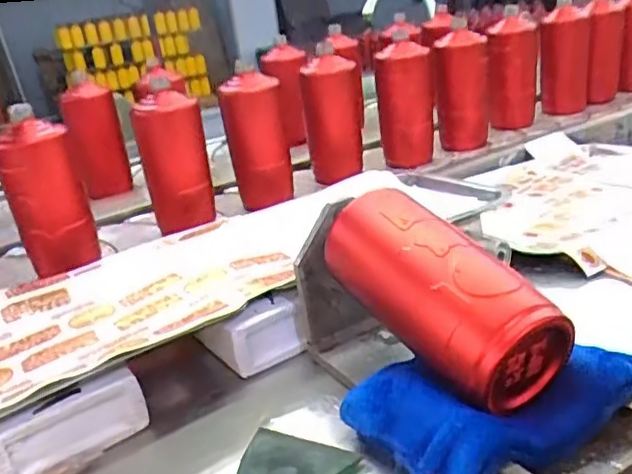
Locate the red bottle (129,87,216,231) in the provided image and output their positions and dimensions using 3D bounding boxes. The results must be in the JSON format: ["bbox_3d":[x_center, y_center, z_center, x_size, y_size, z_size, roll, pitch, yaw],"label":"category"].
[{"bbox_3d":[-0.178,-0.092,0.763,0.083,0.169,0.061,-21,27,-31],"label":"red bottle"}]

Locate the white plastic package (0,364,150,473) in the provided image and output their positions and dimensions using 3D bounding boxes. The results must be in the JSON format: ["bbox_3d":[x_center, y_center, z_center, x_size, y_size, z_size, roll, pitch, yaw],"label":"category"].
[{"bbox_3d":[-0.176,0.134,0.433,0.105,0.052,0.018,-18,25,-25],"label":"white plastic package"}]

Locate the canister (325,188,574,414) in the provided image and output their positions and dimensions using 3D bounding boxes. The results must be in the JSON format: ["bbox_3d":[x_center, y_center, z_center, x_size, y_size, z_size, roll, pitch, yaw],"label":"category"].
[{"bbox_3d":[0.072,0.032,0.401,0.069,0.071,0.182,-21,41,-30],"label":"canister"}]

